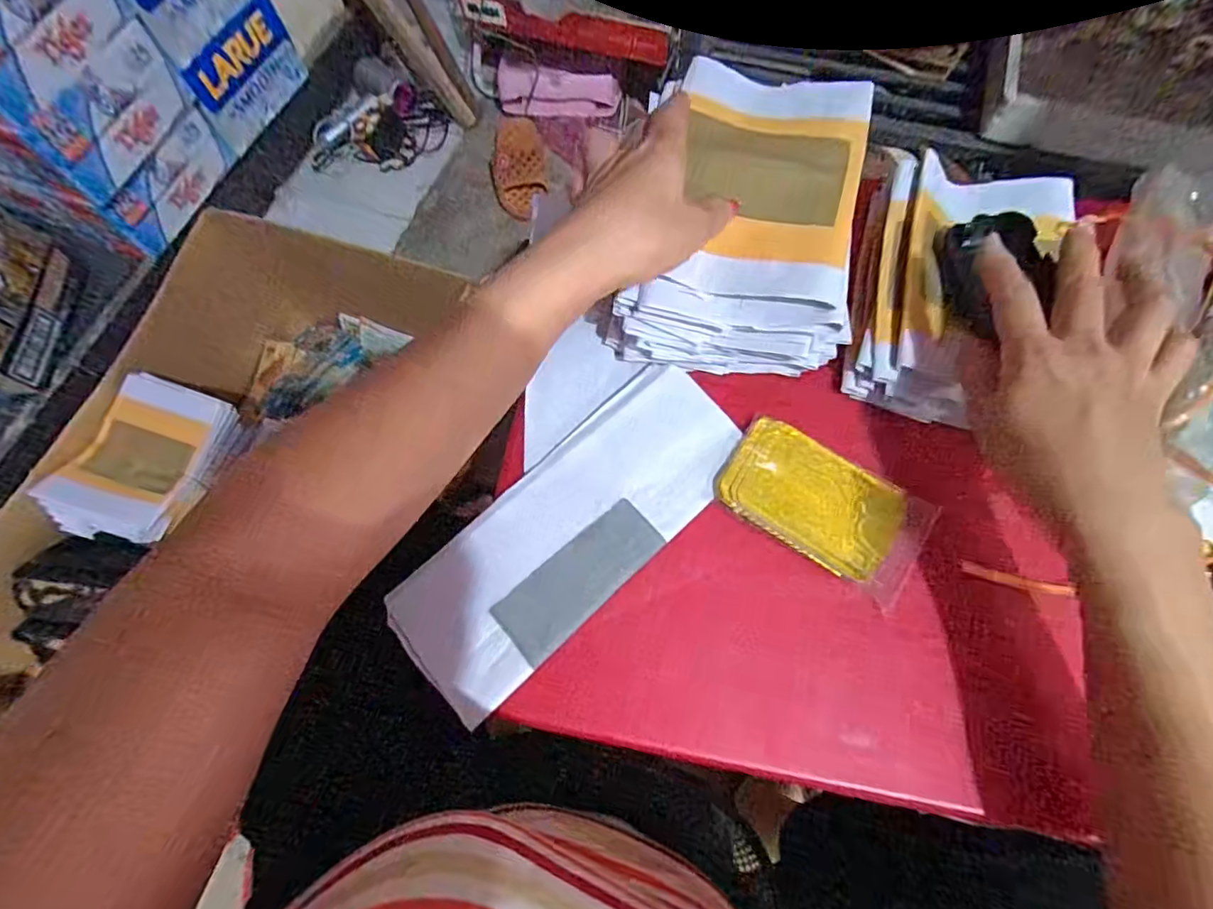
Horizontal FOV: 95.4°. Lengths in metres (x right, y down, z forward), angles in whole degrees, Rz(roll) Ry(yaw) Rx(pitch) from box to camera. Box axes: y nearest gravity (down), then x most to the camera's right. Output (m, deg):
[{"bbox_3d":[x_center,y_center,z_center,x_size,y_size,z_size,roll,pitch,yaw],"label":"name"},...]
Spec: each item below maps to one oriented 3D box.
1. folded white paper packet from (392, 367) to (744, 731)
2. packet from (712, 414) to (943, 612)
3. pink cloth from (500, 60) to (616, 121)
[{"bbox_3d":[-0.018,0.042,0.339,0.234,0.013,0.088,-42,73,-13],"label":"folded white paper packet"},{"bbox_3d":[0.134,0.030,0.341,0.125,0.015,0.068,31,73,13],"label":"packet"},{"bbox_3d":[-0.104,-0.740,1.122,0.247,0.077,0.072,13,70,7],"label":"pink cloth"}]

